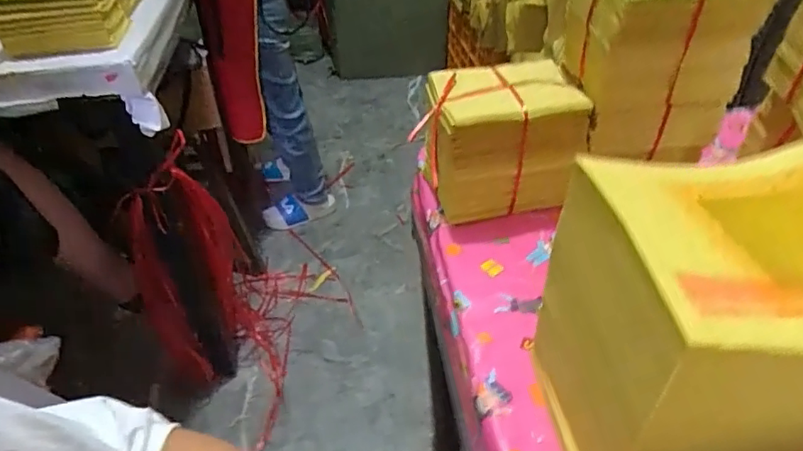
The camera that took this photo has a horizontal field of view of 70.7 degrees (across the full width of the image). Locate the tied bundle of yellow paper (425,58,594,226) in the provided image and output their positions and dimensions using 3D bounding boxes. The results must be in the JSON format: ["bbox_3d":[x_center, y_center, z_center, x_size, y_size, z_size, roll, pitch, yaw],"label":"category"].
[{"bbox_3d":[0.117,-0.099,0.681,0.173,0.143,0.117,-9,40,-7],"label":"tied bundle of yellow paper"}]

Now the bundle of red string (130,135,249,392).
[{"bbox_3d":[-0.475,0.105,1.266,0.218,0.528,0.230,-15,41,-13],"label":"bundle of red string"}]

